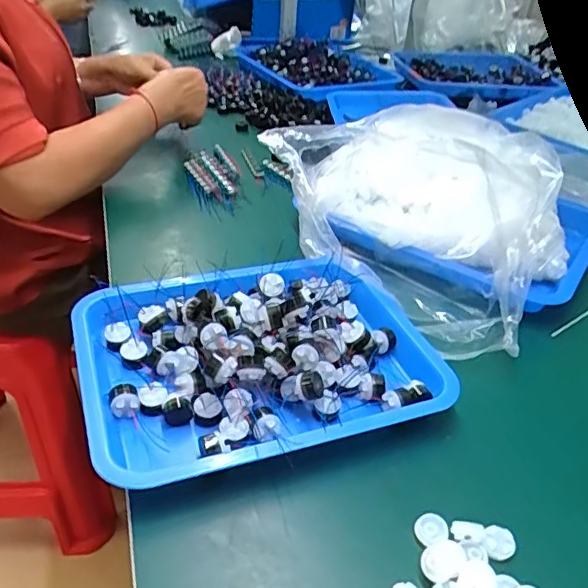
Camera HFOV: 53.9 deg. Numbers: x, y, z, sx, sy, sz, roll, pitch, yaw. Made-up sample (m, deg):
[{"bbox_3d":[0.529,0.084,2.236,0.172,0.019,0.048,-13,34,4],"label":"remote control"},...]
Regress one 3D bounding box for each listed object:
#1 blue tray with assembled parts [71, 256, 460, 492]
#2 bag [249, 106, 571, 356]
[{"bbox_3d":[-0.027,0.044,0.479,0.284,0.043,0.217,-10,39,-20],"label":"blue tray with assembled parts"},{"bbox_3d":[0.150,-0.104,0.617,0.296,0.133,0.274,30,43,30],"label":"bag"}]

